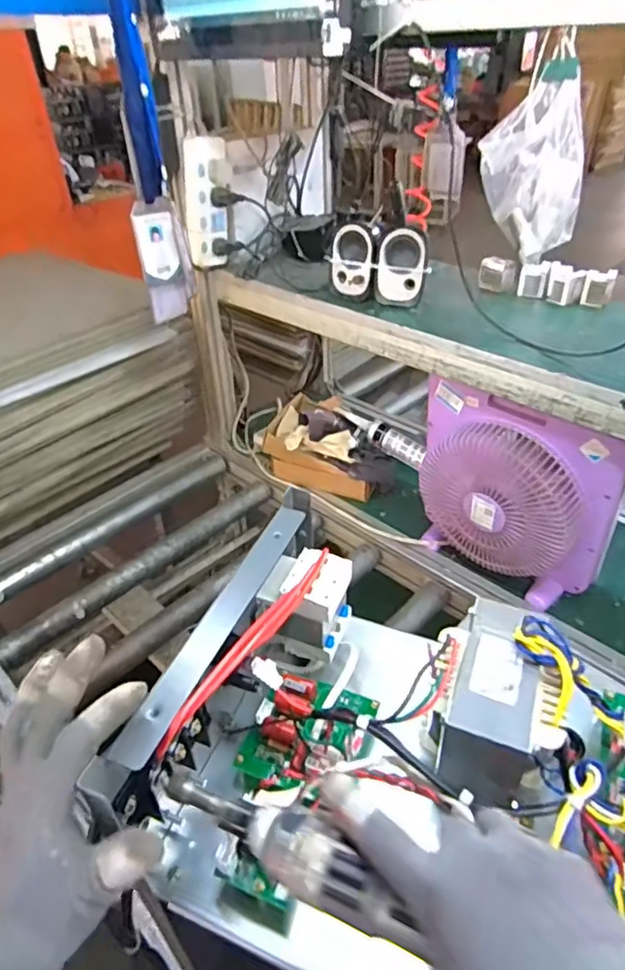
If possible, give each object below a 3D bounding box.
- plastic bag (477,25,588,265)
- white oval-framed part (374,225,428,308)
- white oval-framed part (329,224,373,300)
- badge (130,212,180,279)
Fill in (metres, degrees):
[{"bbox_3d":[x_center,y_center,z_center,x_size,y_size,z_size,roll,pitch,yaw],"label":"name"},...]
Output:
[{"bbox_3d":[0.362,-0.529,0.974,0.167,0.261,0.149,13,40,20],"label":"plastic bag"},{"bbox_3d":[0.147,-0.353,0.956,0.078,0.115,0.057,7,25,14],"label":"white oval-framed part"},{"bbox_3d":[0.064,-0.364,0.964,0.076,0.112,0.016,16,27,26],"label":"white oval-framed part"},{"bbox_3d":[-0.234,-0.361,0.893,0.005,0.090,0.073,20,32,40],"label":"badge"}]

